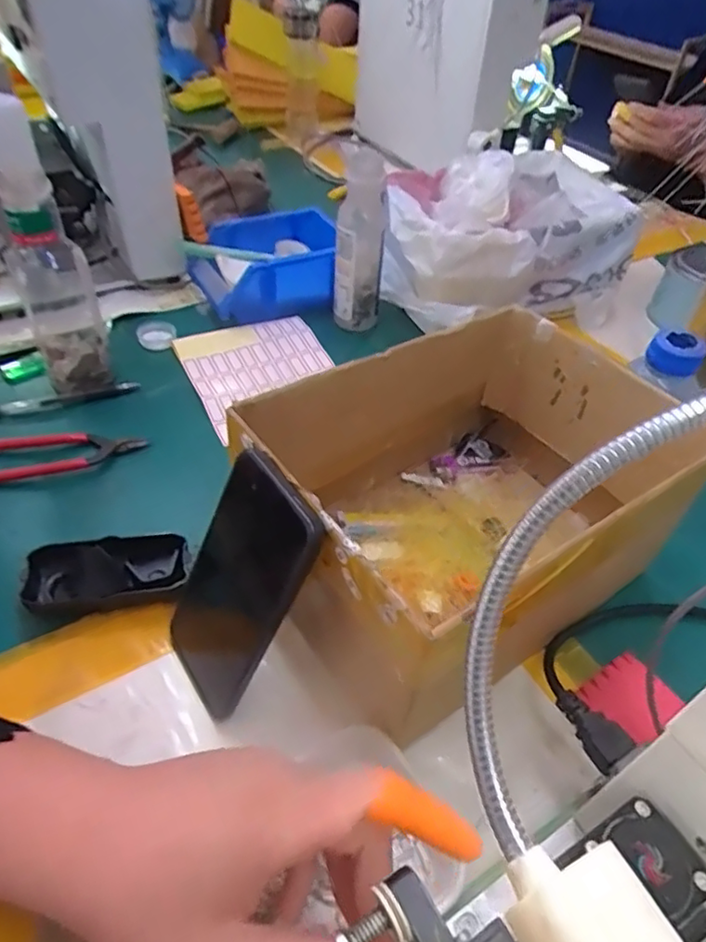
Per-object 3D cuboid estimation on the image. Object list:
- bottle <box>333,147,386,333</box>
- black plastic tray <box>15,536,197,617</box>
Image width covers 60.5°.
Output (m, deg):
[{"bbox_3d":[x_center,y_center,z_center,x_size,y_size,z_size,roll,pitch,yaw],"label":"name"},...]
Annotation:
[{"bbox_3d":[0.007,-0.250,0.676,0.053,0.175,0.054,3,46,-2],"label":"bottle"},{"bbox_3d":[-0.172,0.075,0.429,0.107,0.028,0.049,-8,47,-12],"label":"black plastic tray"}]

